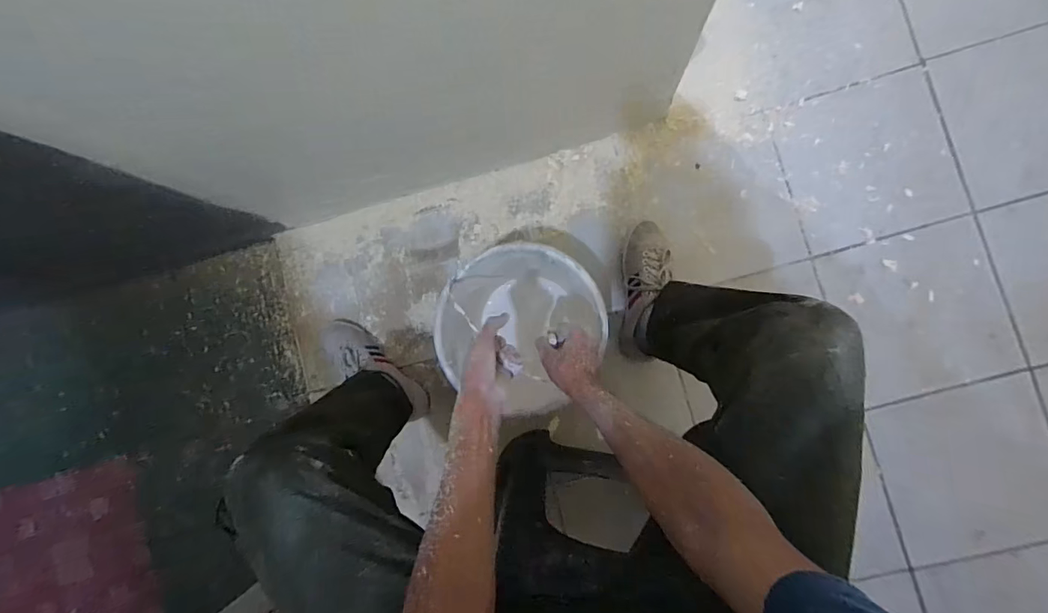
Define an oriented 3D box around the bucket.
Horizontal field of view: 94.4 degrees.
[{"bbox_3d":[0.001,0.030,0.892,0.247,0.215,0.267,0,88,6],"label":"bucket"}]

